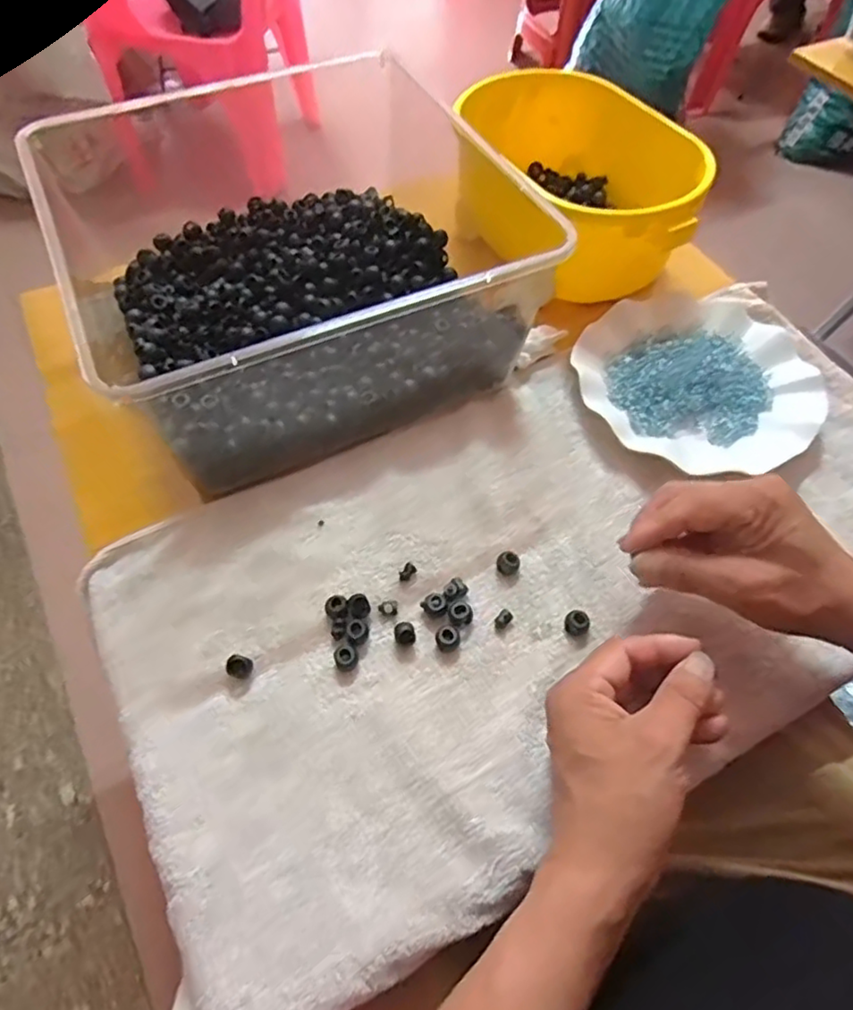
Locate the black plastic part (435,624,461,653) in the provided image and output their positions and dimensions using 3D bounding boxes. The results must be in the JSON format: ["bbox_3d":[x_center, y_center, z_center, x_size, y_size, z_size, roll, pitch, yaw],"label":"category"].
[{"bbox_3d":[0.014,0.083,0.397,0.014,0.012,0.015,0,57,-1],"label":"black plastic part"}]

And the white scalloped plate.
[{"bbox_3d":[0.218,-0.106,0.511,0.189,0.025,0.173,0,57,-1],"label":"white scalloped plate"}]

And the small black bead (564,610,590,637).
[{"bbox_3d":[0.095,0.074,0.402,0.015,0.010,0.014,0,57,-1],"label":"small black bead"}]

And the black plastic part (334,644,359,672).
[{"bbox_3d":[-0.049,0.093,0.390,0.014,0.012,0.015,0,57,-1],"label":"black plastic part"}]

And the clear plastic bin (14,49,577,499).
[{"bbox_3d":[-0.098,-0.174,0.488,0.304,0.143,0.288,-23,60,-15],"label":"clear plastic bin"}]

